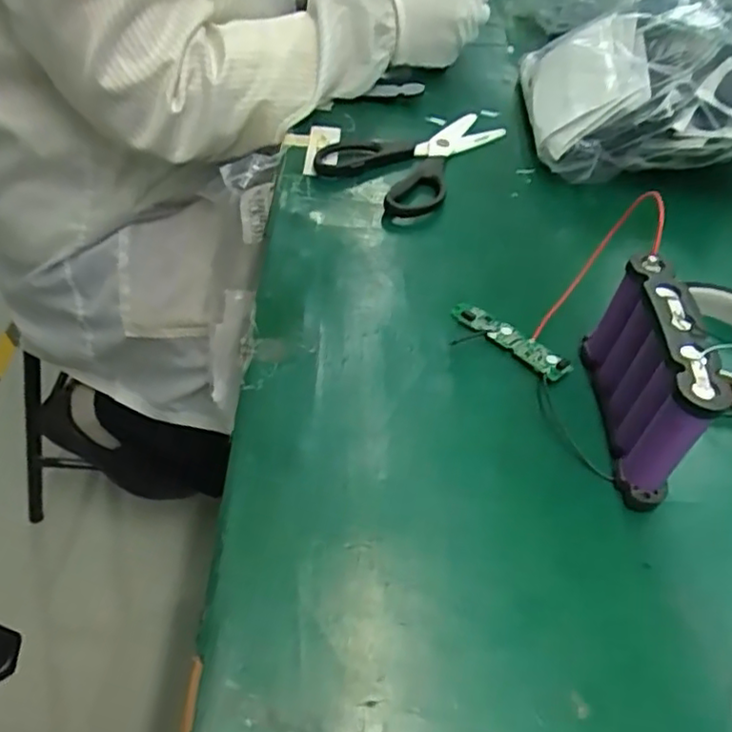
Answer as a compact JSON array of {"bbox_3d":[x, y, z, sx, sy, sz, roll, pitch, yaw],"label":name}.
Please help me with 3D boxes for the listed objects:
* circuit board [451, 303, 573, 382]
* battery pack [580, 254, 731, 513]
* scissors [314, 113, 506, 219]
[{"bbox_3d":[0.088,-0.017,0.404,0.082,0.010,0.016,35,52,25],"label":"circuit board"},{"bbox_3d":[0.149,0.008,0.346,0.025,0.081,0.111,6,46,-1],"label":"battery pack"},{"bbox_3d":[0.036,-0.182,0.550,0.111,0.013,0.176,26,48,17],"label":"scissors"}]

